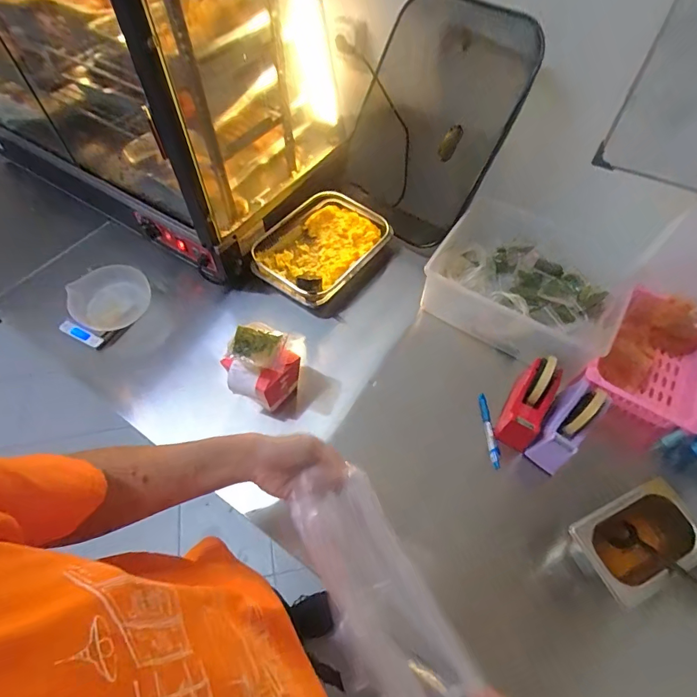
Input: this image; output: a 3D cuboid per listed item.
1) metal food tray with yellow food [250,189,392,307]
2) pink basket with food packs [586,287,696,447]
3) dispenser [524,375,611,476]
[{"bbox_3d":[-0.054,-0.222,0.969,0.214,0.093,0.317,35,64,20],"label":"metal food tray with yellow food"},{"bbox_3d":[0.598,0.023,0.825,0.190,0.082,0.288,35,63,20],"label":"pink basket with food packs"},{"bbox_3d":[0.374,0.123,0.715,0.057,0.074,0.174,34,79,19],"label":"dispenser"}]

